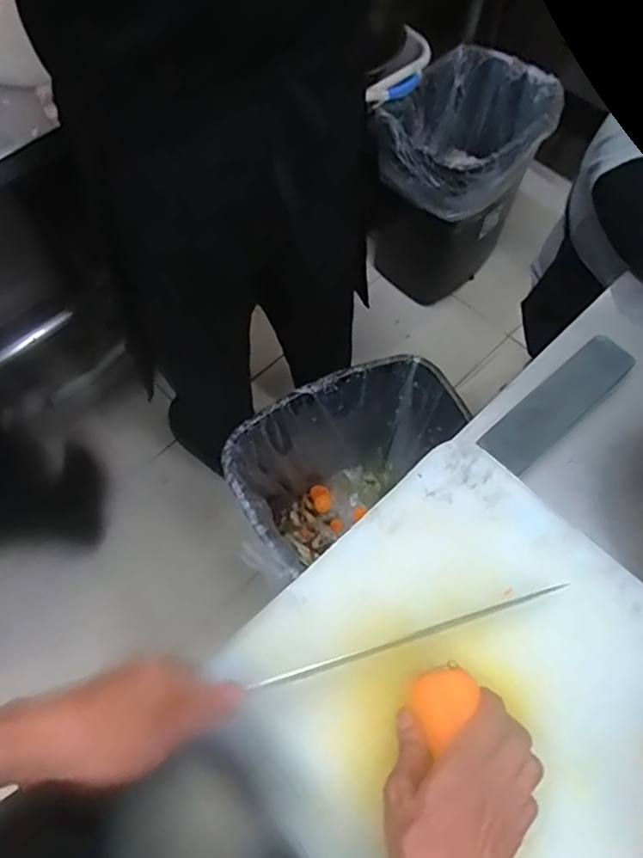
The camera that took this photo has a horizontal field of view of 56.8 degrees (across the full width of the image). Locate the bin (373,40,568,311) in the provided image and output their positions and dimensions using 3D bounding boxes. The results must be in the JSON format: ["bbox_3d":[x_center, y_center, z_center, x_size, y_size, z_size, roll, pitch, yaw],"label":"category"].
[{"bbox_3d":[0.338,-0.620,1.518,0.307,0.439,0.413,33,67,15],"label":"bin"}]

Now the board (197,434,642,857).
[{"bbox_3d":[0.139,0.230,0.465,0.337,0.035,0.378,-40,70,-18],"label":"board"}]

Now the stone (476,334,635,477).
[{"bbox_3d":[0.241,-0.025,0.607,0.196,0.020,0.050,-38,70,-18],"label":"stone"}]

